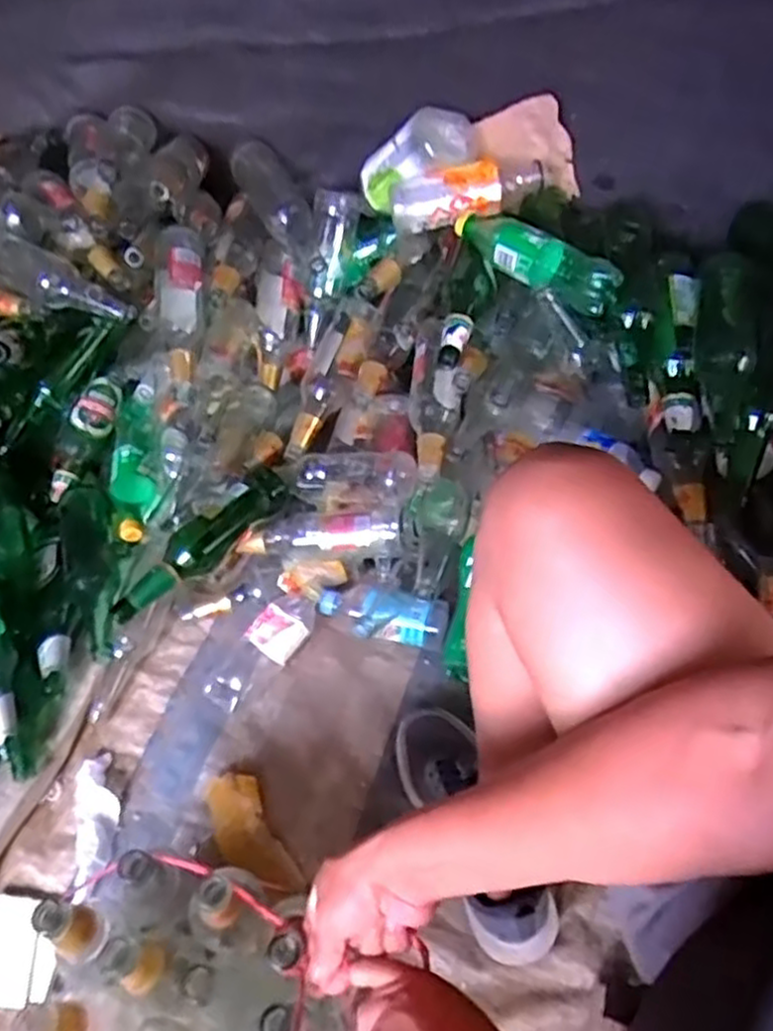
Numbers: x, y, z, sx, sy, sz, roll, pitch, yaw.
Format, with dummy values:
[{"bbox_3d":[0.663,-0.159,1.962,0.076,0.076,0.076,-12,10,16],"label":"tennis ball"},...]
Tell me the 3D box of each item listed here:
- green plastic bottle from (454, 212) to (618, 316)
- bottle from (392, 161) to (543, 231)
[{"bbox_3d":[0.176,-0.322,0.900,0.061,0.055,0.238,-32,58,-18],"label":"green plastic bottle"},{"bbox_3d":[0.104,-0.420,0.959,0.194,0.075,0.058,-10,54,-4],"label":"bottle"}]

